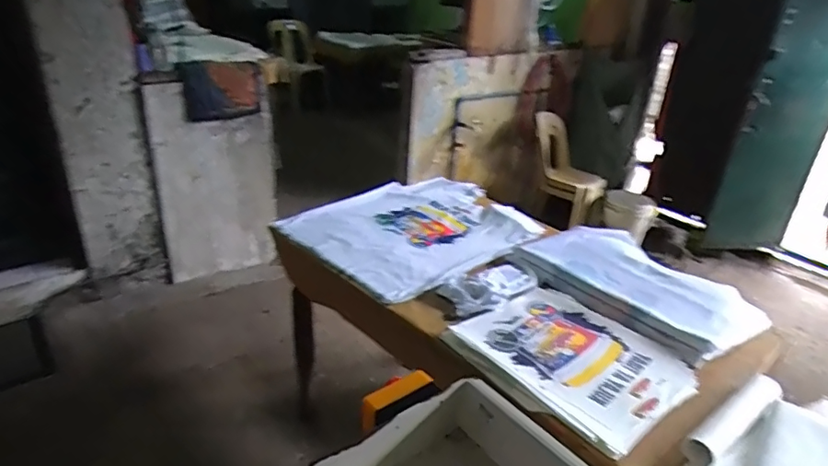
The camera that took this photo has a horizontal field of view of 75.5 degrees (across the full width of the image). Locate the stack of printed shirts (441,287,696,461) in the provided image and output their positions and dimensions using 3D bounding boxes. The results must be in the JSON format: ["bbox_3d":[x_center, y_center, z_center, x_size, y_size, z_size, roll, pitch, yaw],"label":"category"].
[{"bbox_3d":[0.324,0.255,1.111,0.383,0.019,0.409,-18,33,-36],"label":"stack of printed shirts"}]

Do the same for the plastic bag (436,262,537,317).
[{"bbox_3d":[0.197,0.124,1.340,0.285,0.039,0.168,-14,31,-31],"label":"plastic bag"}]

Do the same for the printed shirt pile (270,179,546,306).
[{"bbox_3d":[0.001,-0.026,1.654,0.688,0.037,0.580,-21,35,-39],"label":"printed shirt pile"}]

